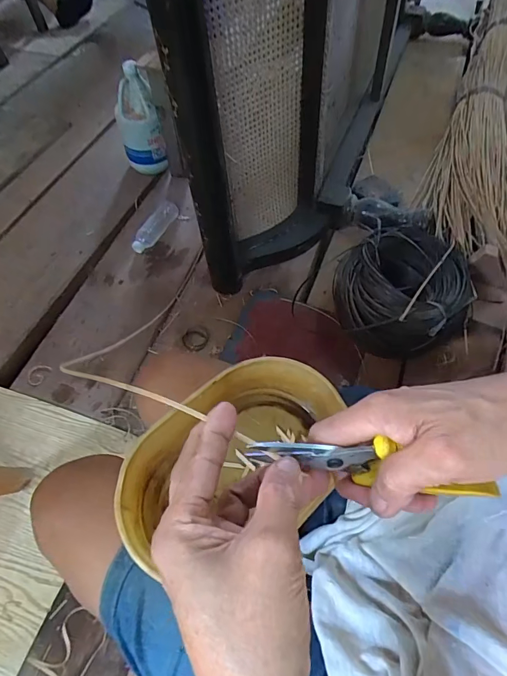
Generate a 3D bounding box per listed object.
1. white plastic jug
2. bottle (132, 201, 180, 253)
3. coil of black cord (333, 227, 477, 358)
[{"bbox_3d":[-0.331,-0.617,1.180,0.117,0.282,0.159,-18,59,-10],"label":"white plastic jug"},{"bbox_3d":[-0.271,-0.309,1.135,0.052,0.054,0.187,26,62,17],"label":"bottle"},{"bbox_3d":[0.340,-0.106,0.929,0.271,0.145,0.281,0,57,1],"label":"coil of black cord"}]

